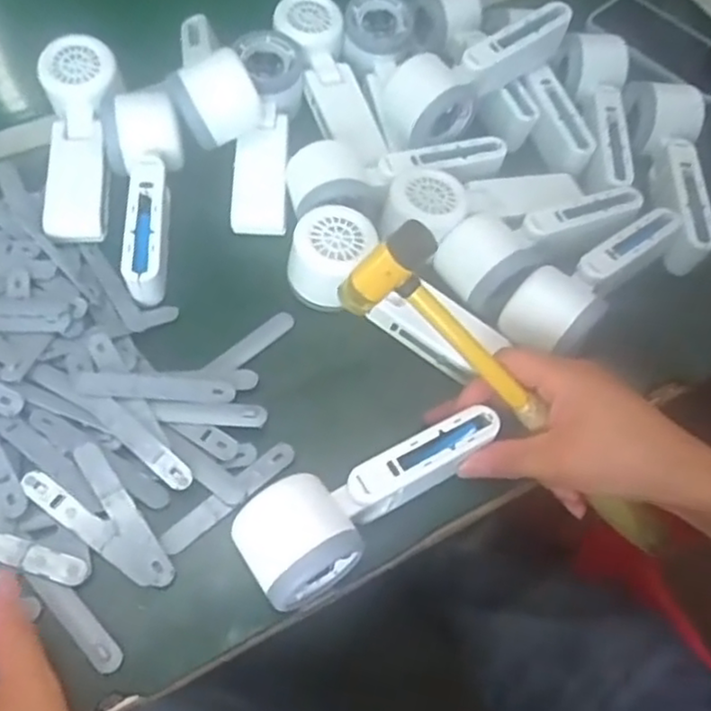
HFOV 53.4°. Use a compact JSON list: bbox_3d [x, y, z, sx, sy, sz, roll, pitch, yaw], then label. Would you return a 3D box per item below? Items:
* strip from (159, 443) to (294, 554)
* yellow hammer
[{"bbox_3d":[-0.075,0.085,0.427,0.094,0.007,0.015,-38,69,-23],"label":"strip"},{"bbox_3d":[0.095,0.025,0.418,0.244,0.049,0.041,43,62,-11],"label":"yellow hammer"}]

